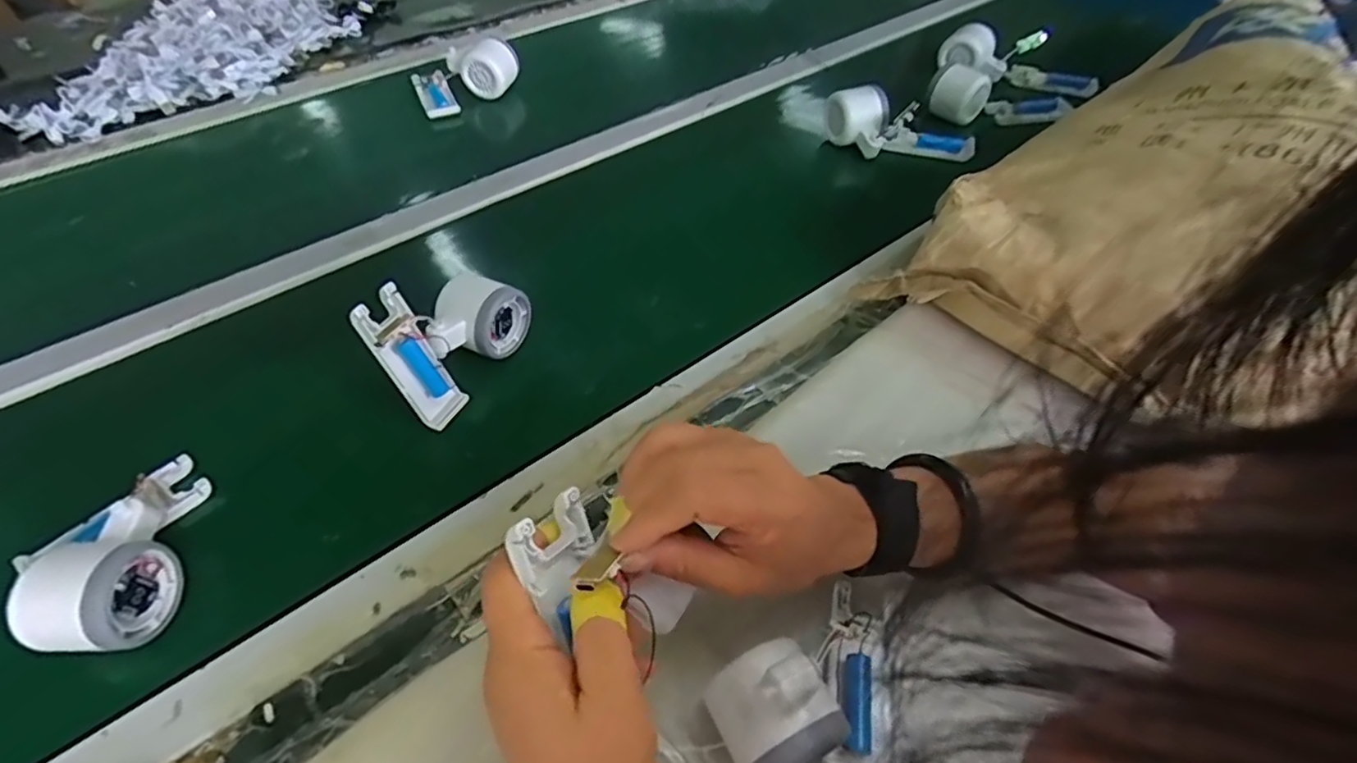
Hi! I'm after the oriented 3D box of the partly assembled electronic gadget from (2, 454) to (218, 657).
[{"bbox_3d":[-0.337,0.099,0.394,0.059,0.065,0.132,0,51,-1],"label":"partly assembled electronic gadget"}]

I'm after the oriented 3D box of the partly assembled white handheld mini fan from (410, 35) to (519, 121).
[{"bbox_3d":[-0.266,-0.390,0.790,0.127,0.051,0.090,-20,54,-17],"label":"partly assembled white handheld mini fan"}]

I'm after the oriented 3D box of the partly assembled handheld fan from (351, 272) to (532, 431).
[{"bbox_3d":[-0.174,-0.041,0.479,0.052,0.088,0.118,22,54,16],"label":"partly assembled handheld fan"}]

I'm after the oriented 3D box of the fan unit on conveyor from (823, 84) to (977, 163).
[{"bbox_3d":[0.252,-0.281,0.724,0.174,0.073,0.046,15,51,-9],"label":"fan unit on conveyor"}]

